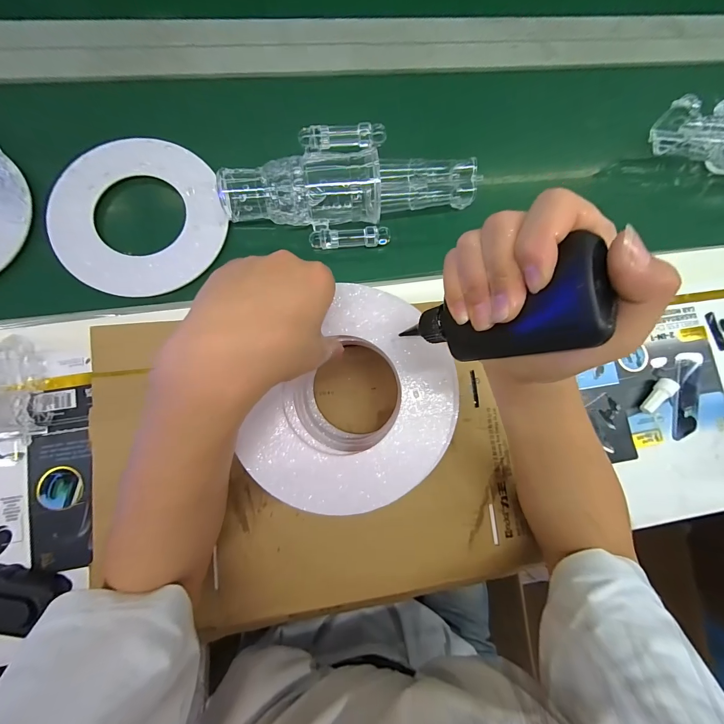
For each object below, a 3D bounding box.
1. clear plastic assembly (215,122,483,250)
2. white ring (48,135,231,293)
[{"bbox_3d":[-0.008,-0.207,0.388,0.285,0.062,0.117,-5,82,-6],"label":"clear plastic assembly"},{"bbox_3d":[-0.261,-0.175,0.388,0.185,0.012,0.190,1,82,-6],"label":"white ring"}]

